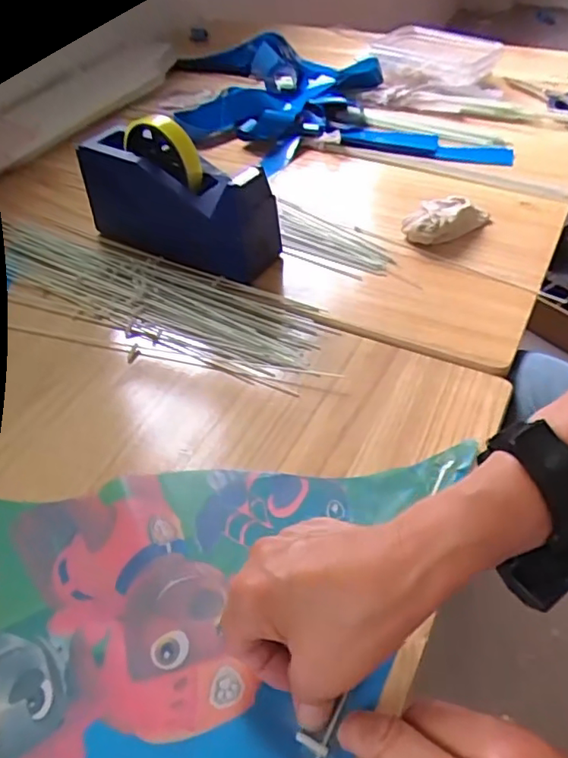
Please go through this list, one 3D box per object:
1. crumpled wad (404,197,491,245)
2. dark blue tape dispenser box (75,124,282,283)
[{"bbox_3d":[0.167,-0.166,0.602,0.094,0.028,0.042,-28,50,-22],"label":"crumpled wad"},{"bbox_3d":[-0.108,-0.176,0.580,0.208,0.104,0.058,21,51,23],"label":"dark blue tape dispenser box"}]

